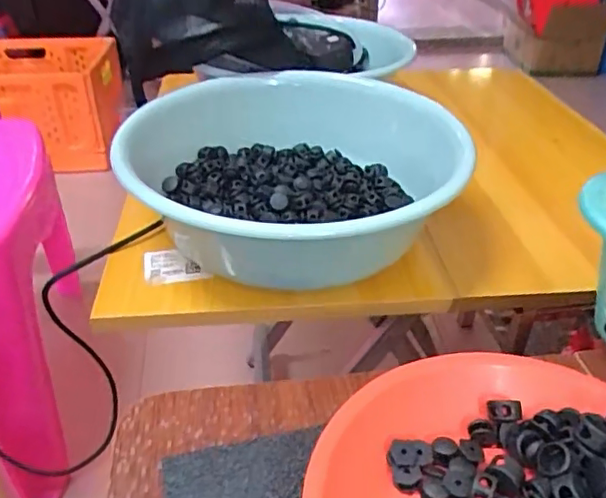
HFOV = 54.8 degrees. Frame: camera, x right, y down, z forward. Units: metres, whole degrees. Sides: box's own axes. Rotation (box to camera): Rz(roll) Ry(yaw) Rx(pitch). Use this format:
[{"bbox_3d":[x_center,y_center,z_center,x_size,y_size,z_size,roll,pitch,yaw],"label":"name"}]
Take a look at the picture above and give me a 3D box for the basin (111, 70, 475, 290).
[{"bbox_3d":[0.004,-0.075,0.552,0.283,0.116,0.318,-3,34,-3],"label":"basin"}]

